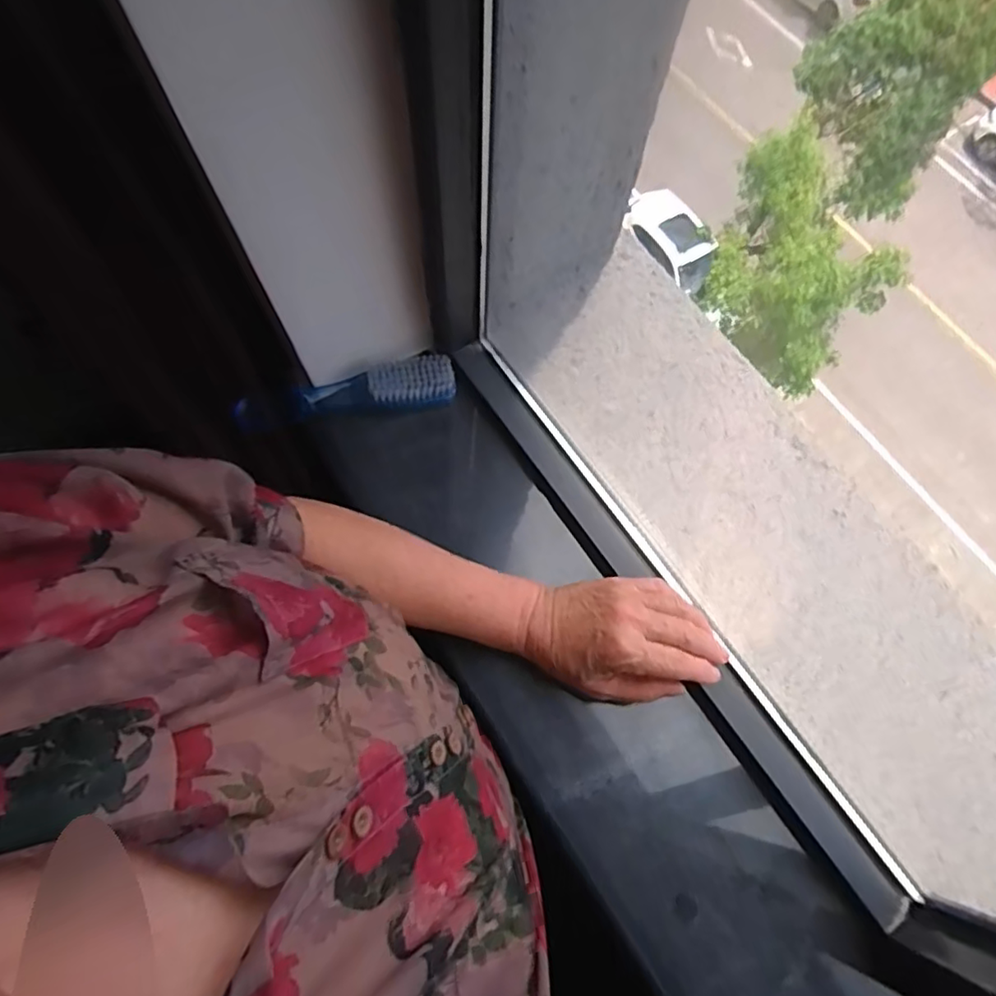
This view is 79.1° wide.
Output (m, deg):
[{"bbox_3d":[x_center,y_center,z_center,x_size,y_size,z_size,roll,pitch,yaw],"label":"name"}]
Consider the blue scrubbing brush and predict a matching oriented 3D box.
[{"bbox_3d":[-0.136,-0.090,0.529,0.195,0.029,0.043,-12,71,-6],"label":"blue scrubbing brush"}]

